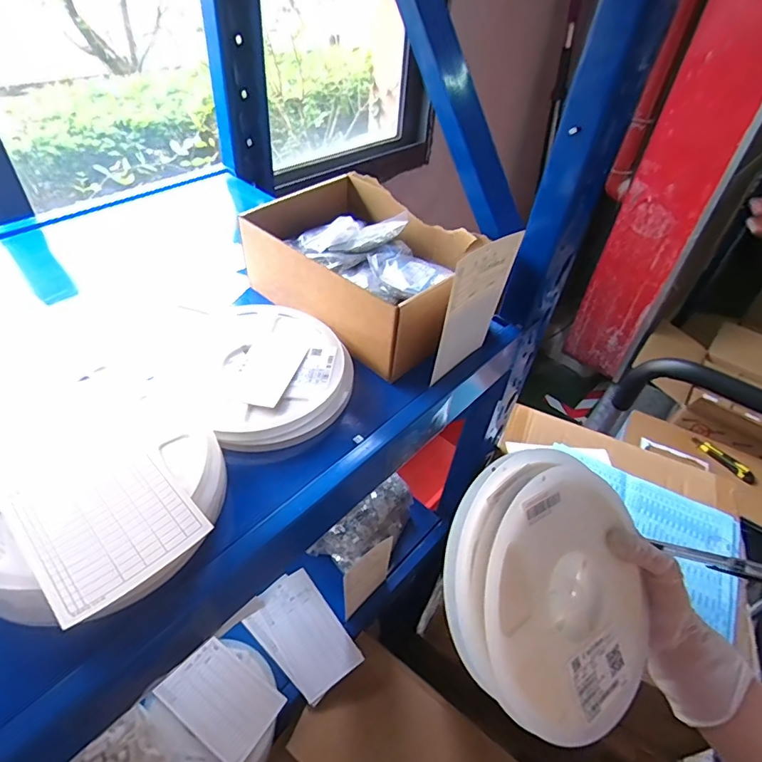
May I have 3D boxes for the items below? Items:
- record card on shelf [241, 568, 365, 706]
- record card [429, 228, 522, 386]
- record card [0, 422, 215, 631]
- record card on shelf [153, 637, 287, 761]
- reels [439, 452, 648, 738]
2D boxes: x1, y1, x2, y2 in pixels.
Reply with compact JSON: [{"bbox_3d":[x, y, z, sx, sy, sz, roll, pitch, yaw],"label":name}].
[{"bbox_3d":[-0.117,0.374,0.725,0.109,0.007,0.172,-30,50,-33],"label":"record card on shelf"},{"bbox_3d":[0.089,-0.066,0.475,0.009,0.156,0.096,38,58,23],"label":"record card"},{"bbox_3d":[-0.190,0.088,0.330,0.123,0.006,0.094,36,52,28],"label":"record card"},{"bbox_3d":[-0.213,0.419,0.644,0.146,0.006,0.092,24,46,24],"label":"record card on shelf"},{"bbox_3d":[0.121,0.143,0.339,0.162,0.027,0.181,-3,78,-31],"label":"reels"}]

